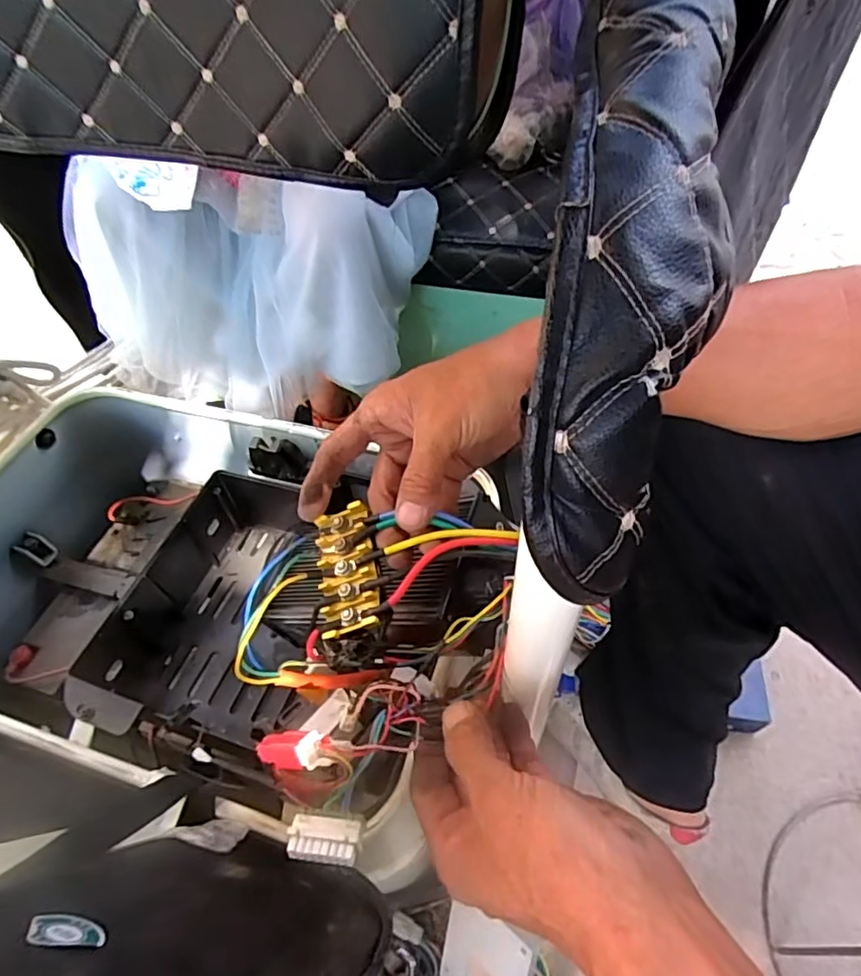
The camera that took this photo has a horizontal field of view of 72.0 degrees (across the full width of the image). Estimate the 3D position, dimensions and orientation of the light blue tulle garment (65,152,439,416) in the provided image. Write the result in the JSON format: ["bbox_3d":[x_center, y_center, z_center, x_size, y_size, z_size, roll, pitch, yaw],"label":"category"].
[{"bbox_3d":[-0.193,-0.222,0.644,0.375,0.246,0.121,-2,52,2],"label":"light blue tulle garment"}]

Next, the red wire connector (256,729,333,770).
[{"bbox_3d":[-0.070,0.132,0.300,0.041,0.011,0.017,-4,49,23],"label":"red wire connector"}]

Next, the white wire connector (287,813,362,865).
[{"bbox_3d":[-0.053,0.173,0.293,0.035,0.005,0.020,3,52,6],"label":"white wire connector"}]

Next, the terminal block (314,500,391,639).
[{"bbox_3d":[-0.048,0.051,0.368,0.043,0.020,0.081,-24,54,15],"label":"terminal block"}]

